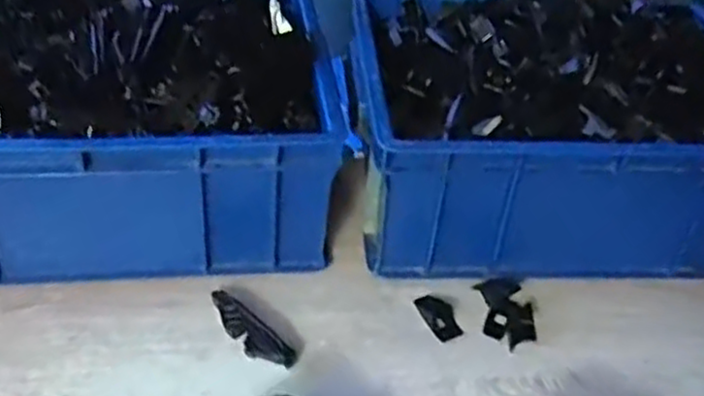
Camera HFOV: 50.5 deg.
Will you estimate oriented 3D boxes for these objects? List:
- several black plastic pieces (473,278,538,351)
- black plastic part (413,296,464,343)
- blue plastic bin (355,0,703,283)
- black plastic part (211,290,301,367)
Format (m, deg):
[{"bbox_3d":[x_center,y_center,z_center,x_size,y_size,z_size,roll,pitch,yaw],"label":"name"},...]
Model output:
[{"bbox_3d":[0.114,0.082,0.544,0.037,0.011,0.061,3,37,-4],"label":"several black plastic pieces"},{"bbox_3d":[0.063,0.086,0.541,0.023,0.006,0.041,-11,40,-22],"label":"black plastic part"},{"bbox_3d":[0.170,-0.063,0.634,0.332,0.148,0.251,1,37,-6],"label":"blue plastic bin"},{"bbox_3d":[-0.071,0.086,0.506,0.020,0.018,0.080,-27,48,-37],"label":"black plastic part"}]

